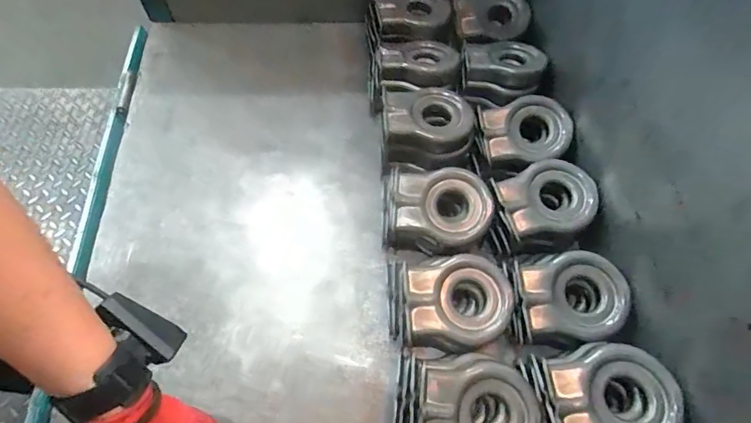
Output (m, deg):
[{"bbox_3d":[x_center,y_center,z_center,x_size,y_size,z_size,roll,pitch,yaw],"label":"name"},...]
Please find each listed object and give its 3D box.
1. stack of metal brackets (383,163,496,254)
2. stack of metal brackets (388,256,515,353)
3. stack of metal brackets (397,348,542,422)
[{"bbox_3d":[0.077,0.002,0.549,0.127,0.083,0.096,3,64,-2],"label":"stack of metal brackets"},{"bbox_3d":[0.083,0.108,0.497,0.130,0.083,0.096,2,64,-2],"label":"stack of metal brackets"},{"bbox_3d":[0.091,0.205,0.446,0.129,0.079,0.100,7,64,0],"label":"stack of metal brackets"}]

